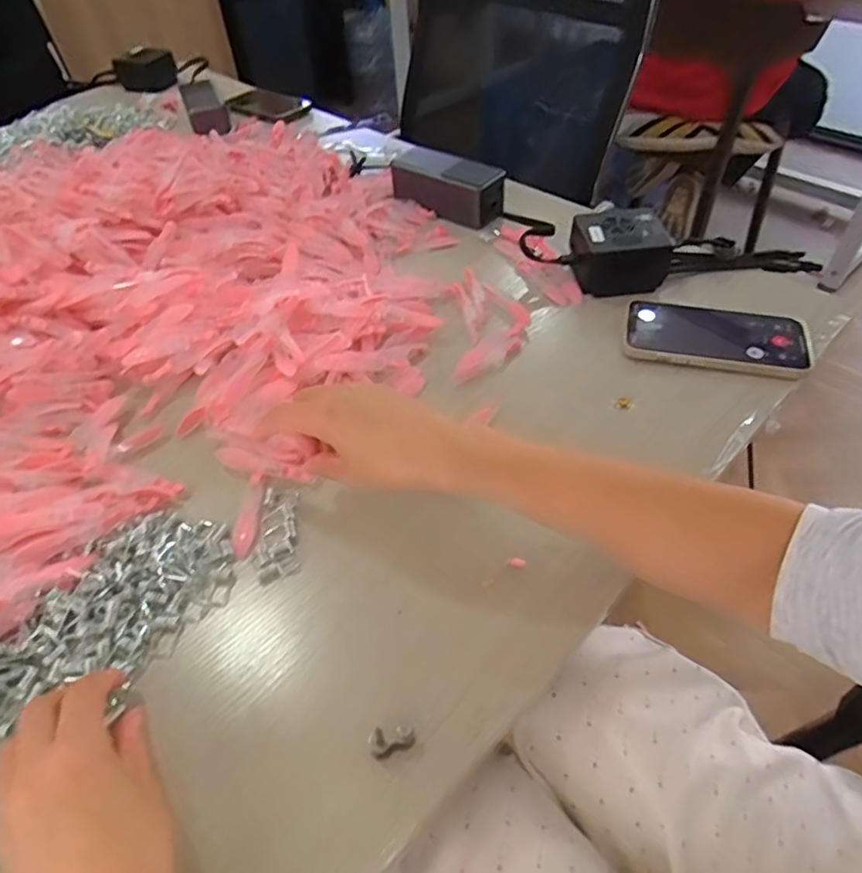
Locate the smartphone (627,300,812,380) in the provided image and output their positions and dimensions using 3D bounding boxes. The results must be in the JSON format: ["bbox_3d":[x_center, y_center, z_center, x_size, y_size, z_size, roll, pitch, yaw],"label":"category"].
[{"bbox_3d":[0.242,-0.088,0.514,0.146,0.013,0.082,9,49,11],"label":"smartphone"}]

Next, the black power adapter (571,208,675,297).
[{"bbox_3d":[0.179,-0.177,0.572,0.081,0.053,0.066,-5,48,-1],"label":"black power adapter"}]

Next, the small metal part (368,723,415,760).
[{"bbox_3d":[-0.021,0.158,0.313,0.023,0.018,0.012,-24,51,-17],"label":"small metal part"}]

